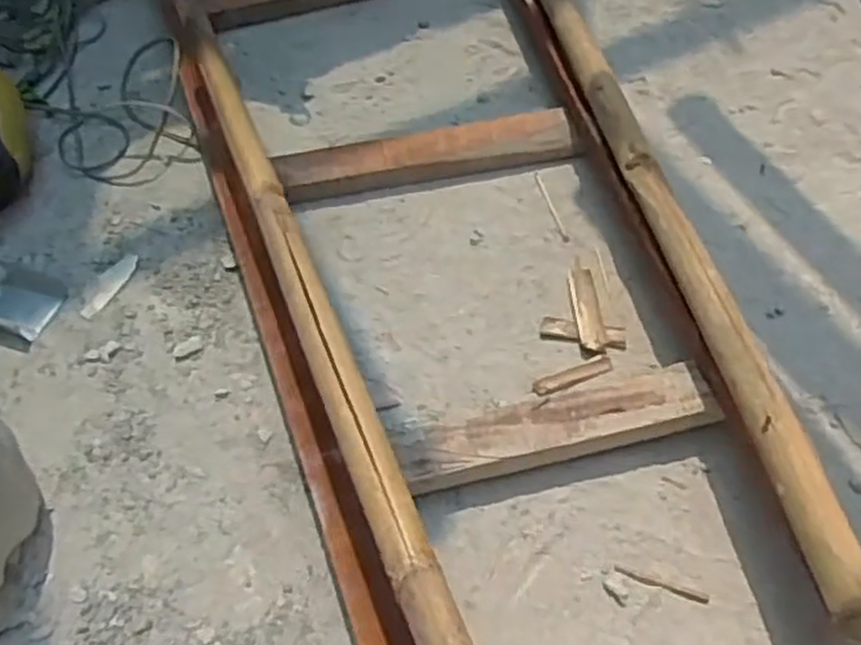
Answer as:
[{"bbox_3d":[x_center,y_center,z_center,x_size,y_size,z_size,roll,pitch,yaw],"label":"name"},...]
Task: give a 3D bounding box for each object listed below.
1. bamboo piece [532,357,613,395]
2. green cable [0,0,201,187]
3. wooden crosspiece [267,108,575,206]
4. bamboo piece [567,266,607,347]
[{"bbox_3d":[0.158,0.059,0.858,0.094,0.011,0.019,-22,60,-8],"label":"bamboo piece"},{"bbox_3d":[-0.556,-0.421,1.186,0.311,0.062,0.593,-27,61,-11],"label":"green cable"},{"bbox_3d":[-0.013,-0.219,1.017,0.398,0.054,0.070,-10,59,-1],"label":"wooden crosspiece"},{"bbox_3d":[0.181,-0.020,0.899,0.029,0.016,0.116,-5,59,2],"label":"bamboo piece"}]

